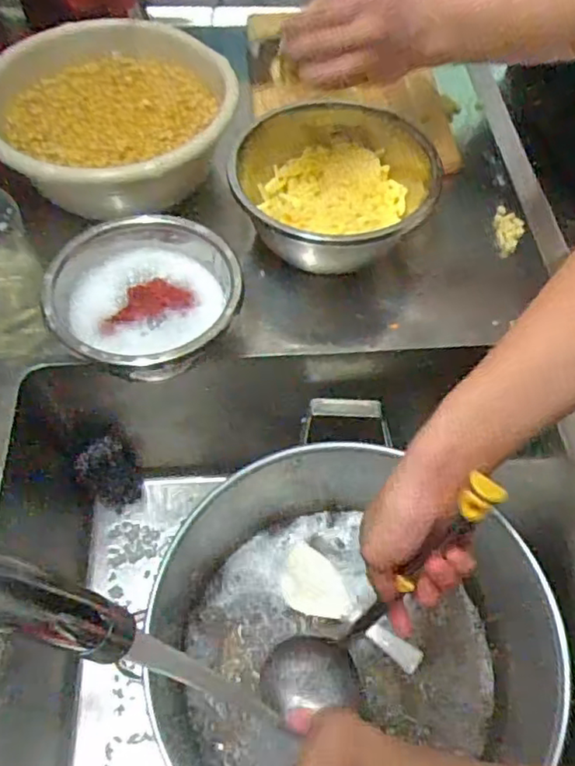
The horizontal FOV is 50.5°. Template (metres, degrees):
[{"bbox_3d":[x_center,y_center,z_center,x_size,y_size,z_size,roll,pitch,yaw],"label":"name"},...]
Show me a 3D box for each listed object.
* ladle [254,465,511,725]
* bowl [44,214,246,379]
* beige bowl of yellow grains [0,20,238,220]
[{"bbox_3d":[0.067,0.181,0.471,0.068,0.336,0.072,-18,58,-38],"label":"ladle"},{"bbox_3d":[-0.129,-0.070,0.574,0.163,0.084,0.167,1,59,-1],"label":"bowl"},{"bbox_3d":[-0.191,-0.284,0.682,0.256,0.101,0.240,-12,60,-8],"label":"beige bowl of yellow grains"}]

